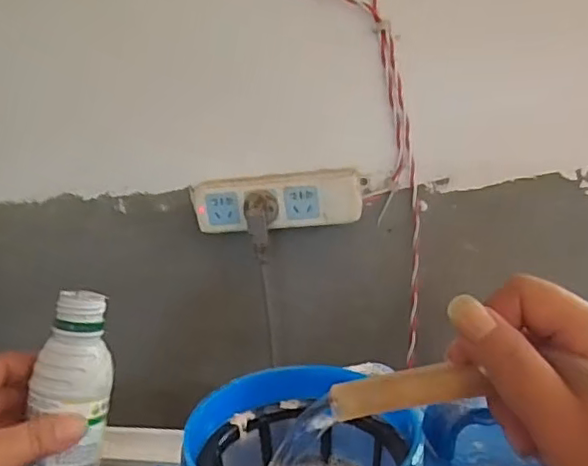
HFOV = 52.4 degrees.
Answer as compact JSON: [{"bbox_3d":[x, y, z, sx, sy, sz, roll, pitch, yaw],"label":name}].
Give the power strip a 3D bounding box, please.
[{"bbox_3d":[-0.016,-0.032,0.618,0.178,0.054,0.031,-4,15,4],"label":"power strip"}]

